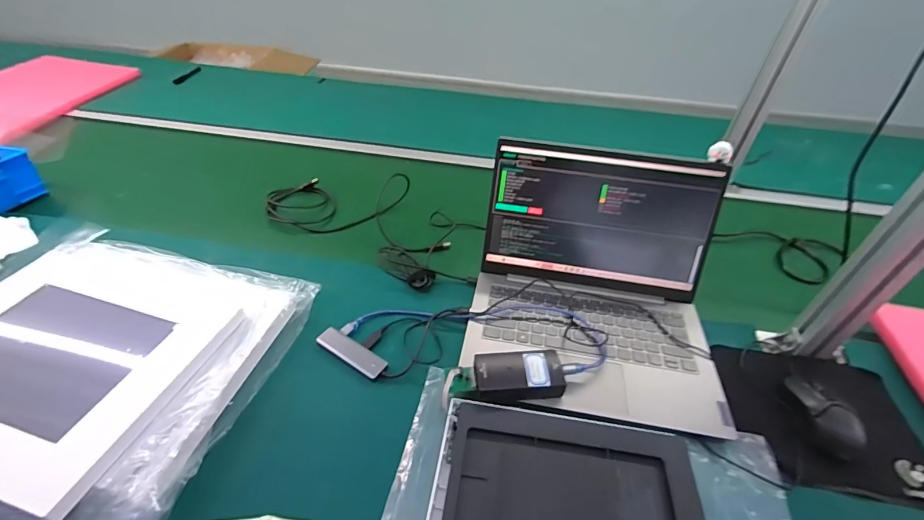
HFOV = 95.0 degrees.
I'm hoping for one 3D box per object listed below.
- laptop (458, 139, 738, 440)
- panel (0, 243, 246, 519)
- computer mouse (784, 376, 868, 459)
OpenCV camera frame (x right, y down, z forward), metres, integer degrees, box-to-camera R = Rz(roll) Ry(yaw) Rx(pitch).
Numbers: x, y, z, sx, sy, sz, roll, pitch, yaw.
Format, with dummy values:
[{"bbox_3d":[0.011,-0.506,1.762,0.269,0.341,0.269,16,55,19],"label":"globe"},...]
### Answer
[{"bbox_3d":[0.176,0.018,0.541,0.315,0.173,0.302,9,41,6],"label":"laptop"},{"bbox_3d":[-0.448,0.097,0.471,0.309,0.022,0.258,14,46,10],"label":"panel"},{"bbox_3d":[0.427,0.182,0.494,0.049,0.033,0.097,7,41,4],"label":"computer mouse"}]

